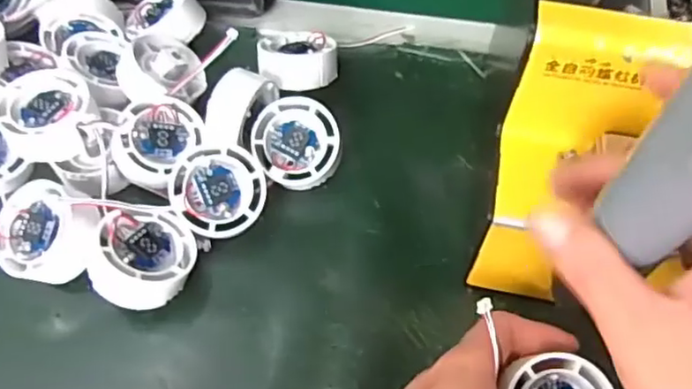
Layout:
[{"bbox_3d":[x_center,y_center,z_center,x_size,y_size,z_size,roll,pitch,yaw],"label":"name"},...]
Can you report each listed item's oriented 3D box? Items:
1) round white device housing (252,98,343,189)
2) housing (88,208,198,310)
[{"bbox_3d":[-0.030,-0.032,0.389,0.055,0.023,0.055,0,87,2],"label":"round white device housing"},{"bbox_3d":[-0.113,0.035,0.344,0.052,0.024,0.053,22,41,-21],"label":"housing"}]

